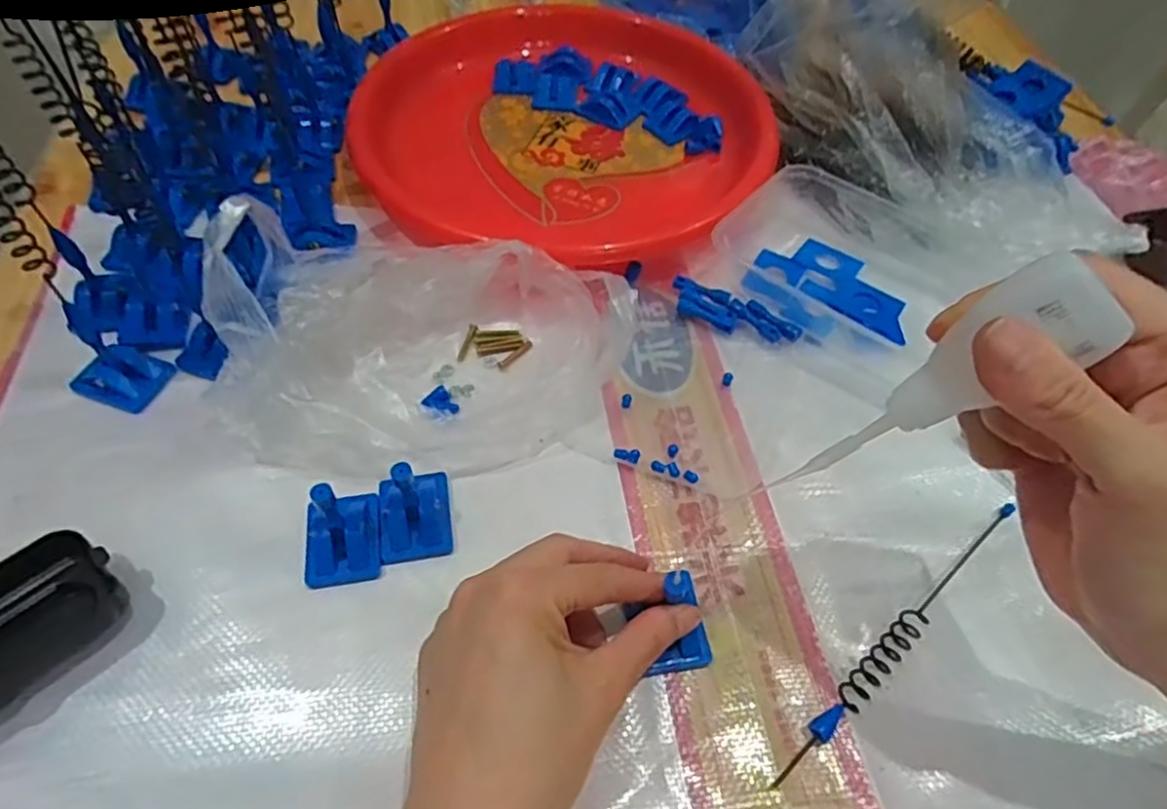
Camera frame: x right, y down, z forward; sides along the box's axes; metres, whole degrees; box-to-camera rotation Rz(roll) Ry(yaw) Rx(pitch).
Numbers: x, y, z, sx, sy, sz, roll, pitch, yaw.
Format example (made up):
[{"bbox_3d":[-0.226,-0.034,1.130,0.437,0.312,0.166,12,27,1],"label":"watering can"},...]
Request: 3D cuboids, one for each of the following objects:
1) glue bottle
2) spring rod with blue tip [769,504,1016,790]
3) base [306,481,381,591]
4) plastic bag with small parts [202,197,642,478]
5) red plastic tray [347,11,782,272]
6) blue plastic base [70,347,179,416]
[{"bbox_3d":[0.105,0.001,0.221,0.025,0.118,0.022,15,45,-38],"label":"glue bottle"},{"bbox_3d":[0.146,0.104,0.313,0.179,0.010,0.012,-36,63,-24],"label":"spring rod with blue tip"},{"bbox_3d":[-0.115,0.056,0.319,0.034,0.046,0.040,-9,56,-8],"label":"base"},{"bbox_3d":[-0.079,-0.040,0.361,0.202,0.086,0.131,4,55,1],"label":"plastic bag with small parts"},{"bbox_3d":[-0.024,-0.222,0.519,0.284,0.035,0.290,-16,57,-13],"label":"red plastic tray"},{"bbox_3d":[-0.255,-0.018,0.377,0.042,0.016,0.033,14,55,8],"label":"blue plastic base"}]

